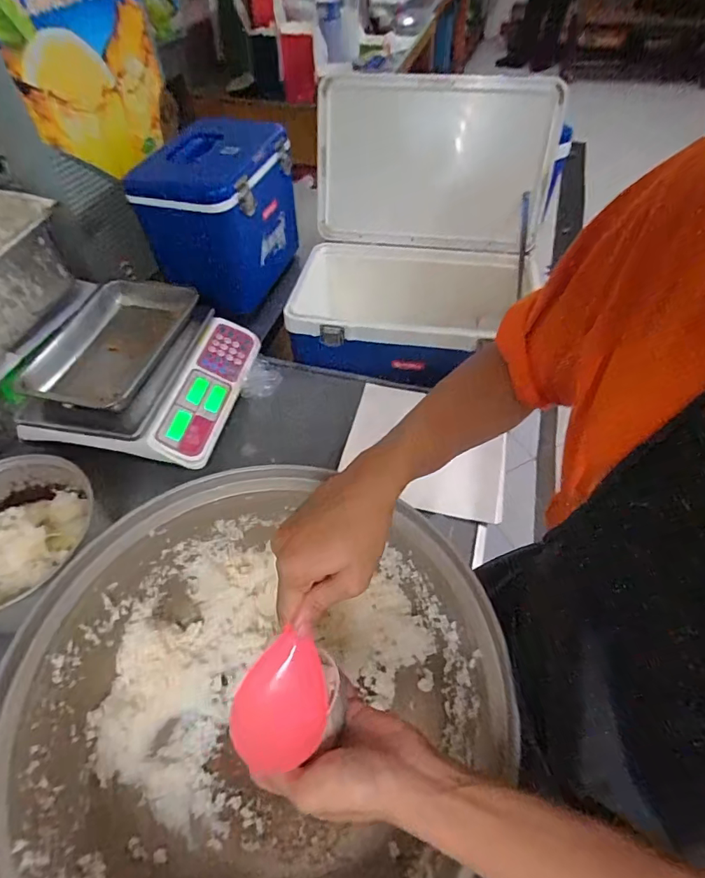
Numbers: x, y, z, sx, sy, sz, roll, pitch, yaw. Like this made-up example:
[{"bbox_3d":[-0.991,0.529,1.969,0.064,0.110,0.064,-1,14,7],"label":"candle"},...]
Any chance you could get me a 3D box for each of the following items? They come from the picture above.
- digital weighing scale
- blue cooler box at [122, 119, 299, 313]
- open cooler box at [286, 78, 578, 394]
[{"bbox_3d":[-0.375,-0.137,0.859,0.326,0.107,0.341,10,54,10],"label":"digital weighing scale"},{"bbox_3d":[-0.277,-0.473,1.021,0.252,0.289,0.286,10,54,10],"label":"blue cooler box"},{"bbox_3d":[0.114,-0.410,0.993,0.490,0.448,0.530,13,54,12],"label":"open cooler box"}]

